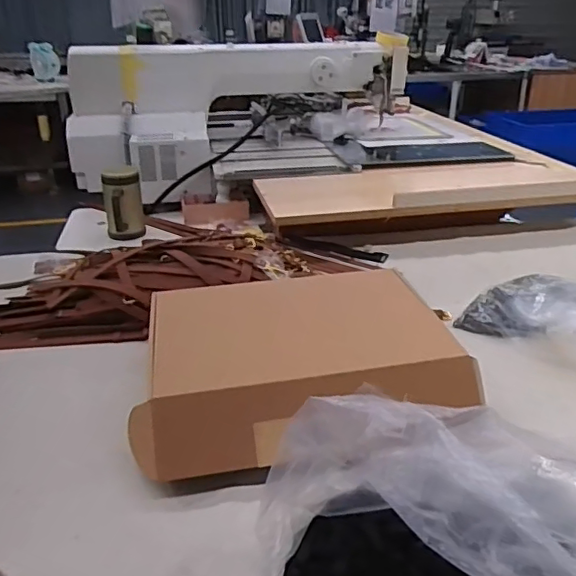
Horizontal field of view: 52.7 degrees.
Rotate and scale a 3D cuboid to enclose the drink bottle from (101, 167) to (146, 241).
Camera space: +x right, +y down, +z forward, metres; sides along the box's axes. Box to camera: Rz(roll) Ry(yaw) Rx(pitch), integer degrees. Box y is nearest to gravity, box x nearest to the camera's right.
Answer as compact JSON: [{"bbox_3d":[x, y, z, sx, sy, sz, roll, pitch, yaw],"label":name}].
[{"bbox_3d":[-0.325,-0.158,1.145,0.075,0.141,0.081,-9,28,-15],"label":"drink bottle"}]

